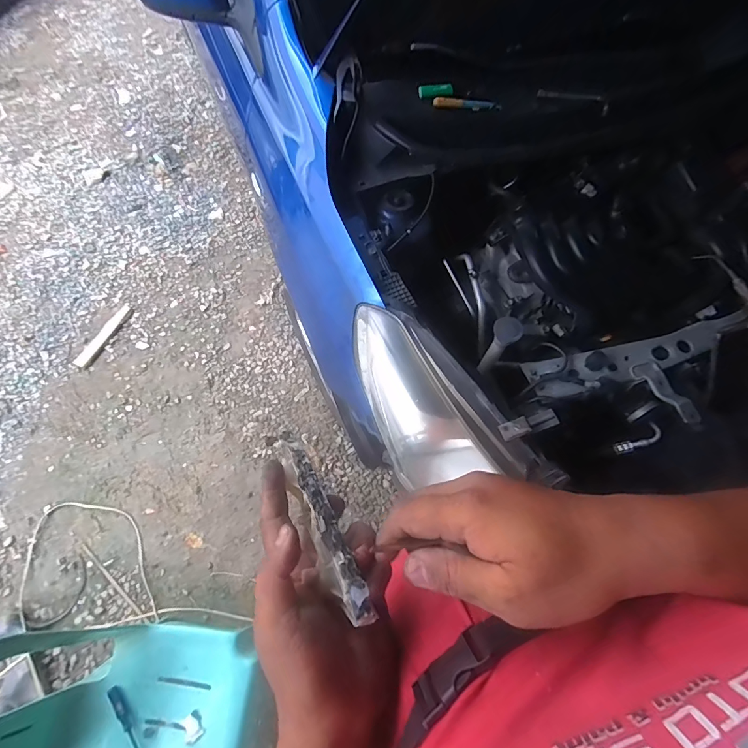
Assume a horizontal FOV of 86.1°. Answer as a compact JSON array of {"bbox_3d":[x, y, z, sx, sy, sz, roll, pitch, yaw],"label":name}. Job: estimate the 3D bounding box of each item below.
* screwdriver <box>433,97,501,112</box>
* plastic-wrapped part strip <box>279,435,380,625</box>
[{"bbox_3d":[0.187,-0.541,0.802,0.136,0.023,0.021,3,66,1],"label":"screwdriver"},{"bbox_3d":[-0.040,0.106,0.298,0.020,0.018,0.149,-27,52,-11],"label":"plastic-wrapped part strip"}]

